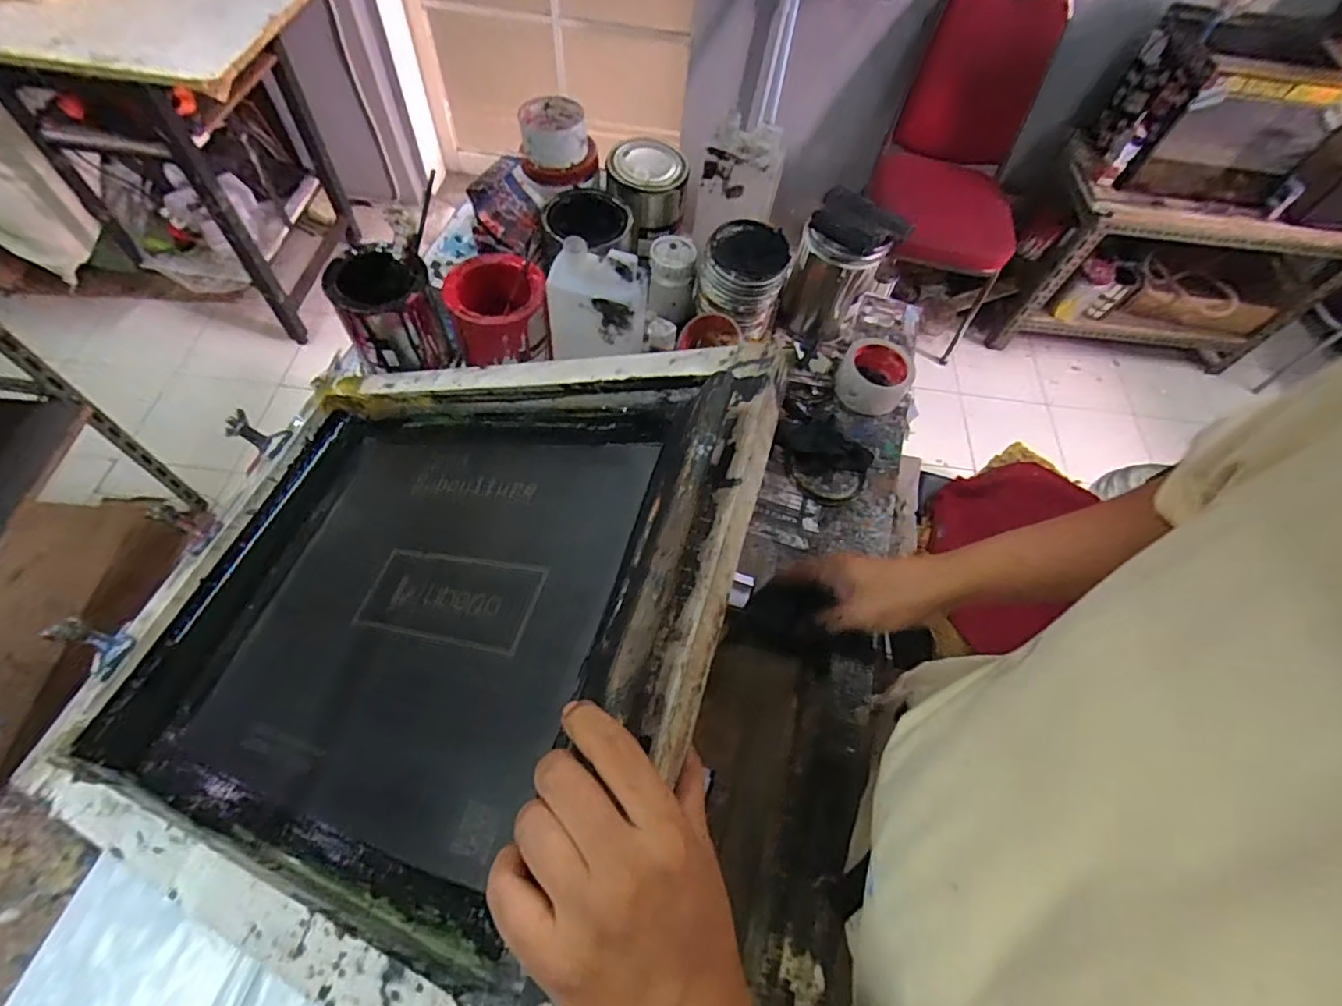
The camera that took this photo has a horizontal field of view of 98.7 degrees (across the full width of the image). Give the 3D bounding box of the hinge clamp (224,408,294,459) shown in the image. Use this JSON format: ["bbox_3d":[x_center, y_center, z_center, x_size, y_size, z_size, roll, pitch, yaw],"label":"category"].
[{"bbox_3d":[-0.450,-0.074,0.628,0.063,0.021,0.035,28,61,-4],"label":"hinge clamp"}]

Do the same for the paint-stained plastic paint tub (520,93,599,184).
[{"bbox_3d":[-0.143,-0.460,0.737,0.097,0.050,0.113,-2,65,-7],"label":"paint-stained plastic paint tub"}]

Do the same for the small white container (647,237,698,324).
[{"bbox_3d":[0.000,-0.304,0.780,0.063,0.085,0.078,3,64,-5],"label":"small white container"}]

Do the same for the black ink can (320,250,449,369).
[{"bbox_3d":[-0.327,-0.221,0.681,0.102,0.117,0.093,2,64,-5],"label":"black ink can"}]

